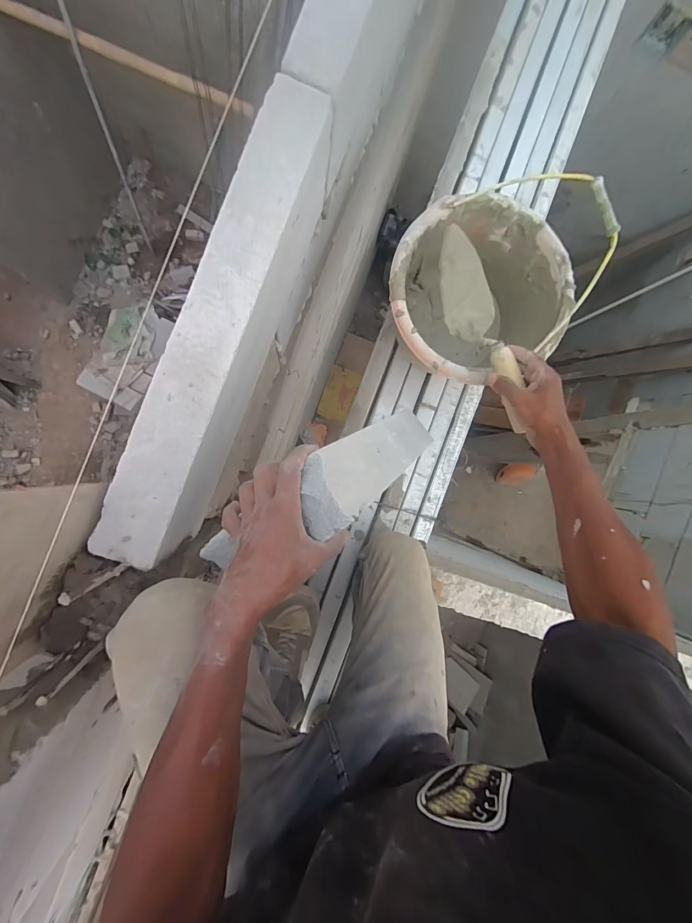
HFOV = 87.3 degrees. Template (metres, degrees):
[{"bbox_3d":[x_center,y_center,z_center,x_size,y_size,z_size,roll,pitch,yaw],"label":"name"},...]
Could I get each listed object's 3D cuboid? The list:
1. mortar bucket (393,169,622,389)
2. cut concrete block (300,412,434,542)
[{"bbox_3d":[0.212,-0.263,0.590,0.291,0.233,0.272,-16,92,-7],"label":"mortar bucket"},{"bbox_3d":[0.044,-0.012,0.472,0.044,0.335,0.072,-26,93,31],"label":"cut concrete block"}]

